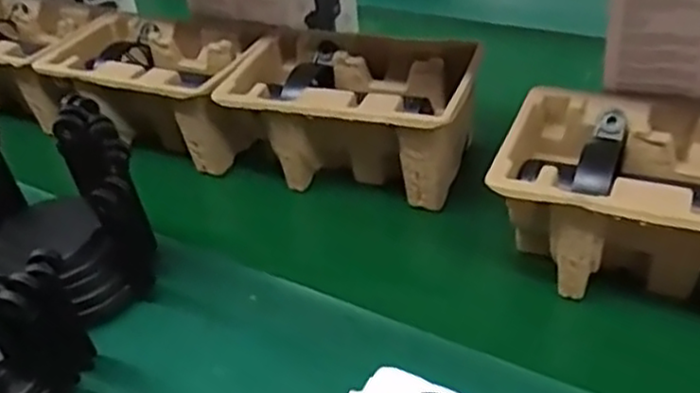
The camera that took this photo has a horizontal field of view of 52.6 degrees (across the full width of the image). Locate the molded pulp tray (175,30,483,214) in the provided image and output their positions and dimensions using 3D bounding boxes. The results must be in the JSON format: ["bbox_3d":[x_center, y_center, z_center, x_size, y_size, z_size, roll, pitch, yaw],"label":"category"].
[{"bbox_3d":[-0.015,-0.083,0.693,0.264,0.104,0.138,12,44,20],"label":"molded pulp tray"}]

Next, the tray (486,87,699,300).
[{"bbox_3d":[0.230,0.002,0.535,0.216,0.102,0.144,13,45,22],"label":"tray"}]

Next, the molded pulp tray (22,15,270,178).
[{"bbox_3d":[-0.204,-0.123,0.775,0.244,0.103,0.142,14,45,22],"label":"molded pulp tray"}]

